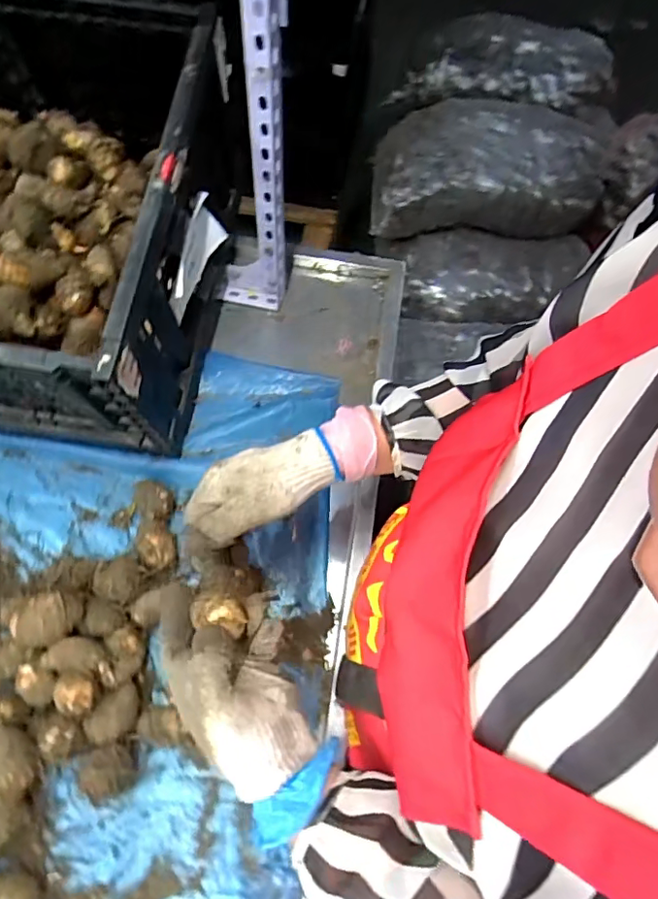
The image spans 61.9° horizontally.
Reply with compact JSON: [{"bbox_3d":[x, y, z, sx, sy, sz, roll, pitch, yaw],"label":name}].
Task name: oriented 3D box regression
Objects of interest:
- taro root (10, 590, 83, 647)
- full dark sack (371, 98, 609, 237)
[{"bbox_3d":[-0.254,0.154,0.500,0.055,0.043,0.043,-8,65,-7],"label":"taro root"},{"bbox_3d":[0.384,-0.686,1.352,0.537,0.196,0.246,2,65,-2],"label":"full dark sack"}]

